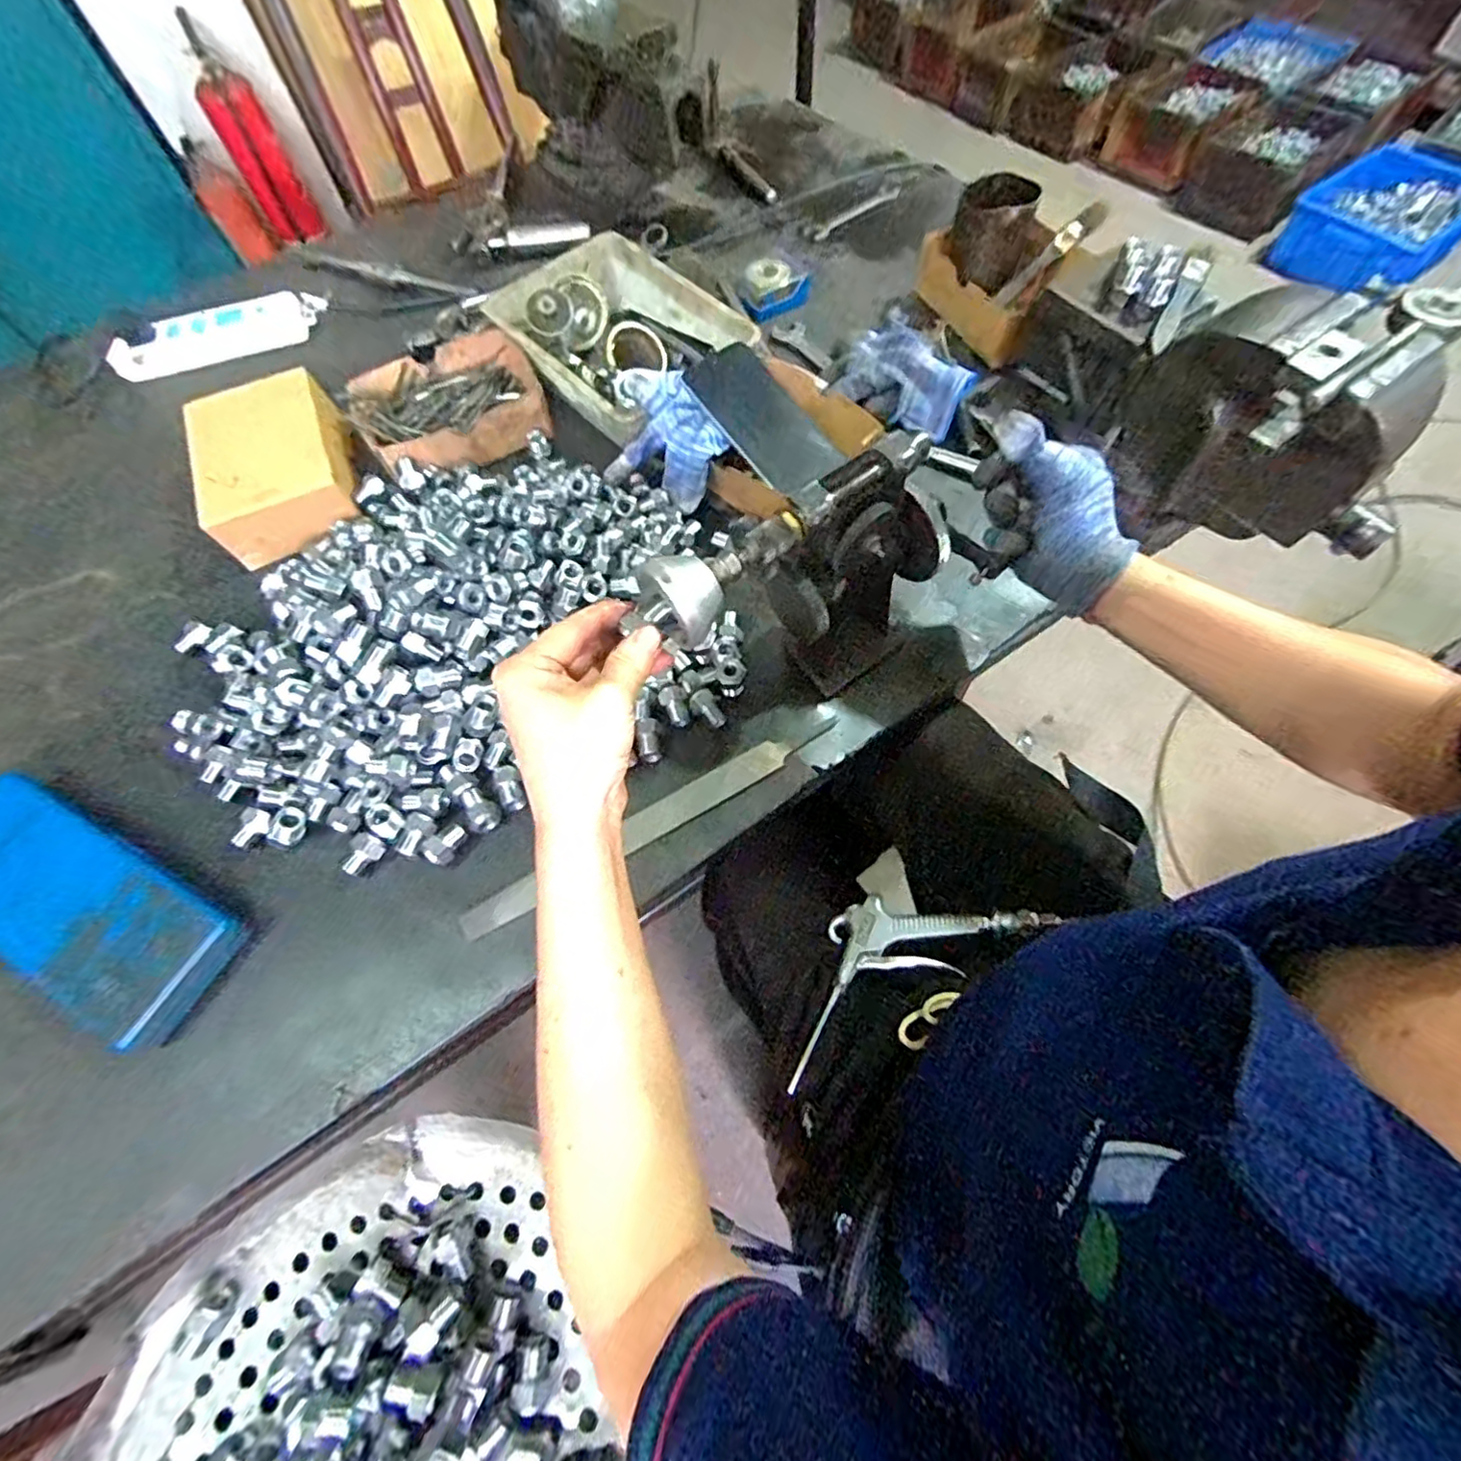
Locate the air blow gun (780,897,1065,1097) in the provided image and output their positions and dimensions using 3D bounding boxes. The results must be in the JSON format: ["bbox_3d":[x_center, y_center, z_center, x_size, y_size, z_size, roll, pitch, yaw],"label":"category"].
[{"bbox_3d":[0.144,0.190,0.522,0.232,0.030,0.109,-23,64,7],"label":"air blow gun"}]

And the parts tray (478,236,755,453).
[{"bbox_3d":[-0.111,-0.395,0.643,0.168,0.065,0.243,-40,69,-16],"label":"parts tray"}]

